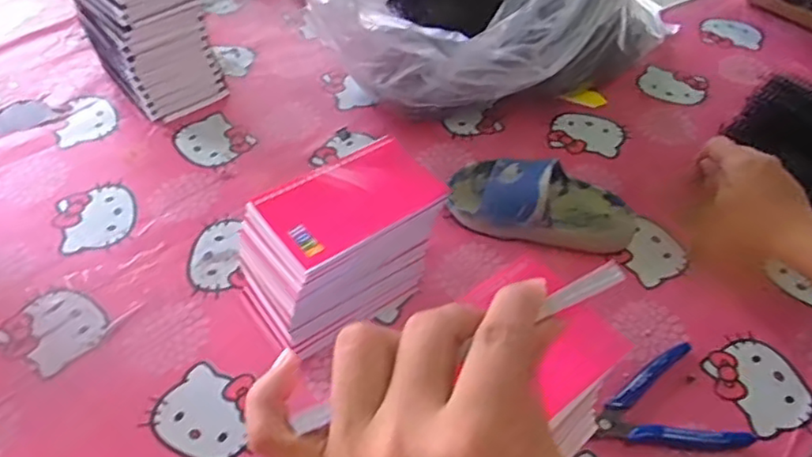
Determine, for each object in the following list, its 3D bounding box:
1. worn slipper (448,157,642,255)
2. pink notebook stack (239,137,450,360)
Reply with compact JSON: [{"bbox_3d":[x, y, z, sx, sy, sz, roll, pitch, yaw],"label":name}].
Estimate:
[{"bbox_3d":[0.130,-0.029,0.602,0.180,0.054,0.080,11,50,8],"label":"worn slipper"},{"bbox_3d":[-0.051,0.015,0.513,0.153,0.111,0.088,-27,55,-23],"label":"pink notebook stack"}]

